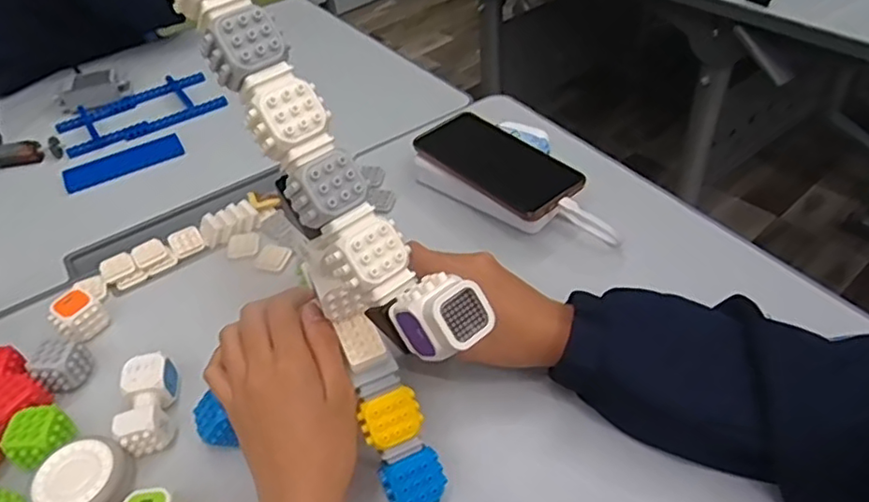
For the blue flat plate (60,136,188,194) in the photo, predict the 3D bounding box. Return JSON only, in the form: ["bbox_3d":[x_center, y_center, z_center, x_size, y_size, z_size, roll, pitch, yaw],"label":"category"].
[{"bbox_3d":[-0.349,-0.100,0.707,0.126,0.008,0.046,-23,46,-17],"label":"blue flat plate"}]

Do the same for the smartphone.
[{"bbox_3d":[0.058,-0.084,0.585,0.078,0.012,0.159,-32,49,-25],"label":"smartphone"}]

